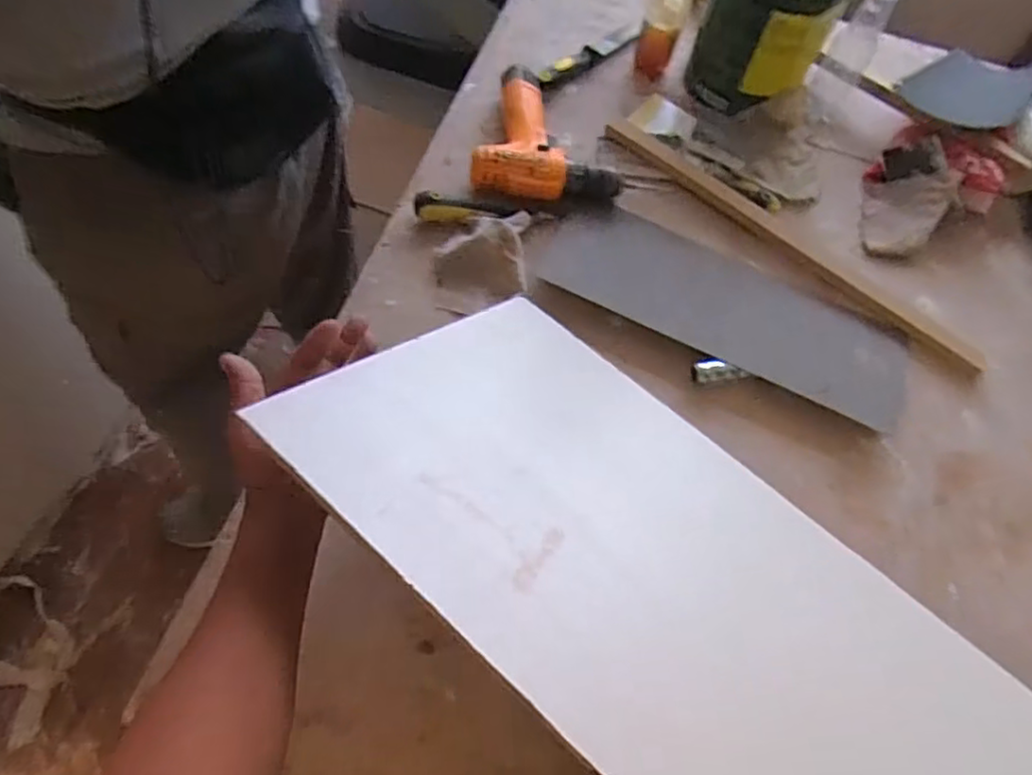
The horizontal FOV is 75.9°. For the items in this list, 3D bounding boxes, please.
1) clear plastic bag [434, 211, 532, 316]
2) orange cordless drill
[{"bbox_3d":[-0.038,-0.157,0.761,0.106,0.027,0.119,-1,63,-7],"label":"clear plastic bag"},{"bbox_3d":[0.031,-0.327,0.850,0.185,0.048,0.207,-2,64,-8],"label":"orange cordless drill"}]

